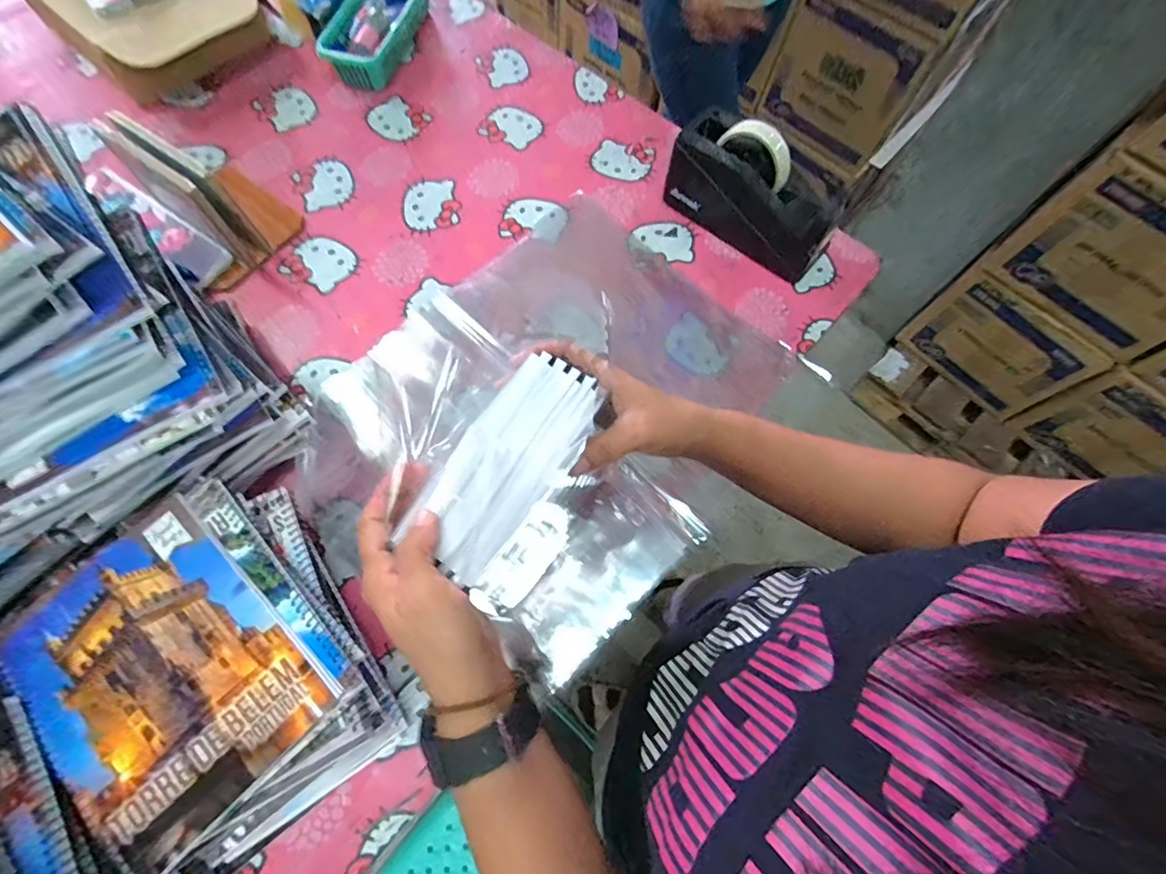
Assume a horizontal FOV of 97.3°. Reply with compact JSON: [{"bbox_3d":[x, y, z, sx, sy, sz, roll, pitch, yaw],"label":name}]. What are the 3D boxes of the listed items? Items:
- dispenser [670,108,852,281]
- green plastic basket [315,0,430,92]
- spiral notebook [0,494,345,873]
[{"bbox_3d":[0.197,-0.284,0.594,0.200,0.116,0.071,41,73,13],"label":"dispenser"},{"bbox_3d":[-0.290,-0.584,0.727,0.088,0.056,0.236,15,69,4],"label":"green plastic basket"},{"bbox_3d":[-0.280,0.156,0.342,0.197,0.007,0.146,41,73,14],"label":"spiral notebook"}]

